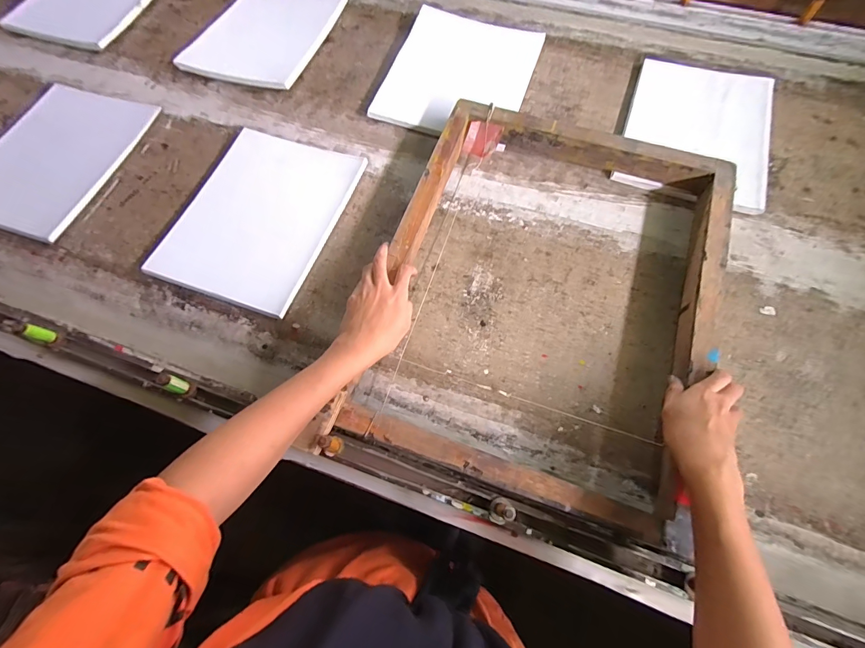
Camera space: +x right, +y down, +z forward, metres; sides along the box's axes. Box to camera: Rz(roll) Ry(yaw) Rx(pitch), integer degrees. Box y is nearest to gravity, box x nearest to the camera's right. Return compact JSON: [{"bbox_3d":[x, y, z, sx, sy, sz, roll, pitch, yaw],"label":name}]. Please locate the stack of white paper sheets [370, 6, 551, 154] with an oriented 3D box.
[{"bbox_3d":[0.050,-0.436,0.666,0.228,0.026,0.278,18,69,9],"label":"stack of white paper sheets"}]

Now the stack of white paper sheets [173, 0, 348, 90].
[{"bbox_3d":[-0.305,-0.546,0.722,0.209,0.022,0.277,18,69,9],"label":"stack of white paper sheets"}]

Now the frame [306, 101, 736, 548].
[{"bbox_3d":[0.141,-0.052,0.483,0.396,0.054,0.510,18,69,9],"label":"frame"}]

